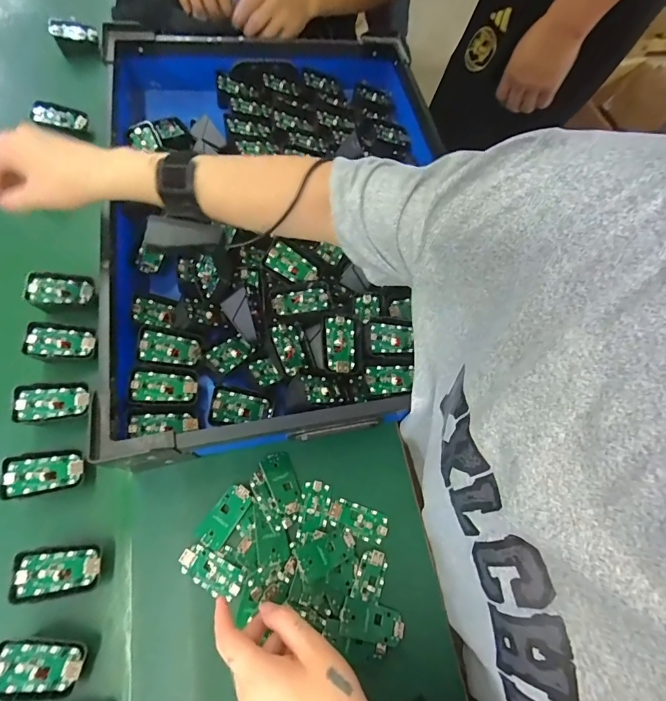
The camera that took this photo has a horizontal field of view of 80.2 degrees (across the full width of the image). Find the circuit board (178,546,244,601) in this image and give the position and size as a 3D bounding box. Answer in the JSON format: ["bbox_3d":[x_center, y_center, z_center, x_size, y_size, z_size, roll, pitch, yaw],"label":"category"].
[{"bbox_3d":[-0.119,0.216,0.385,0.063,0.009,0.030,24,68,8],"label":"circuit board"}]

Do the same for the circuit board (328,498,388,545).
[{"bbox_3d":[0.027,0.182,0.424,0.062,0.006,0.031,19,67,6],"label":"circuit board"}]

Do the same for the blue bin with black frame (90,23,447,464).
[{"bbox_3d":[-0.050,-0.210,0.531,0.444,0.105,0.615,-10,67,-6],"label":"blue bin with black frame"}]

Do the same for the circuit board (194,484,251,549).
[{"bbox_3d":[-0.111,0.169,0.406,0.030,0.008,0.063,32,69,11],"label":"circuit board"}]

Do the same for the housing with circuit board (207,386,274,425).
[{"bbox_3d":[-0.099,0.063,0.426,0.067,0.007,0.037,14,78,-25],"label":"housing with circuit board"}]

